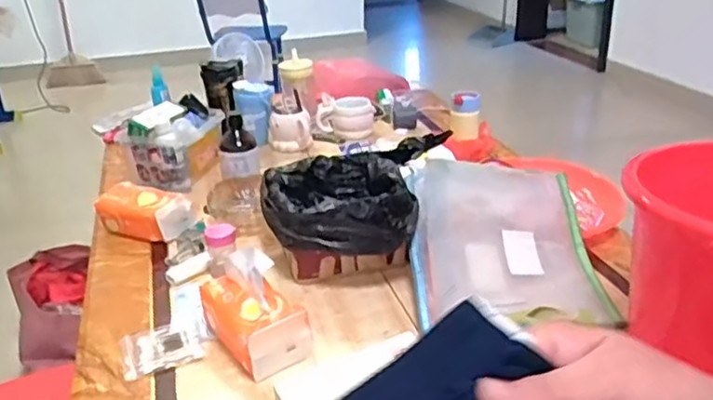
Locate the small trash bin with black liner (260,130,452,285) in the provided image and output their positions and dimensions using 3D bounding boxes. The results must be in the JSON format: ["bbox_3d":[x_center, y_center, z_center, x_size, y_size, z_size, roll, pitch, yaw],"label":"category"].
[{"bbox_3d":[-0.030,0.033,1.058,0.217,0.128,0.239,-8,26,-10],"label":"small trash bin with black liner"}]

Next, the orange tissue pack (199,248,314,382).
[{"bbox_3d":[-0.132,0.132,0.856,0.088,0.137,0.131,-20,31,-32],"label":"orange tissue pack"}]

